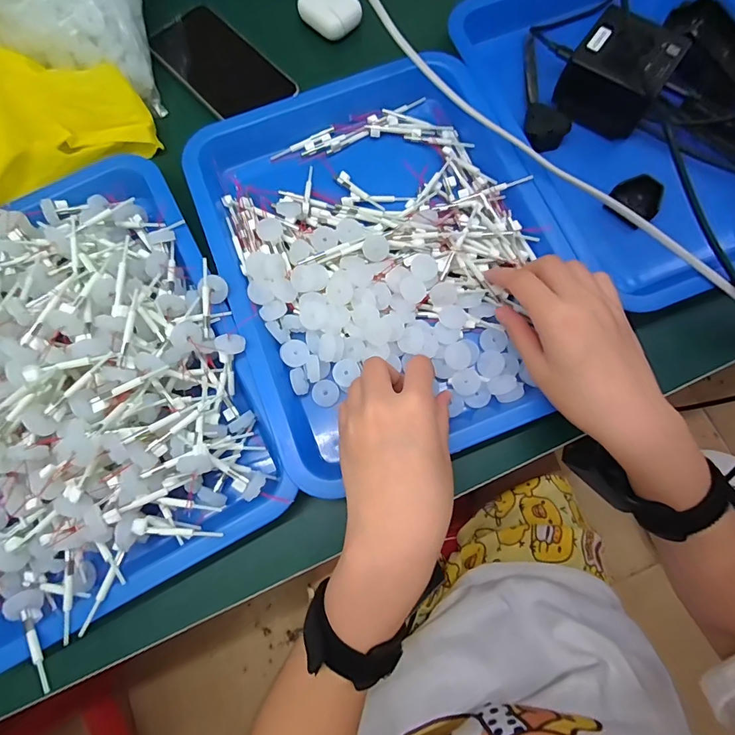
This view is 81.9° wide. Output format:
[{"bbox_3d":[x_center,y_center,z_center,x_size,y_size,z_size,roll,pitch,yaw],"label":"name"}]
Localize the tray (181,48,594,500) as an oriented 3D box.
[{"bbox_3d":[0.016,-0.098,0.347,0.260,0.033,0.333,-23,77,-4],"label":"tray"}]

